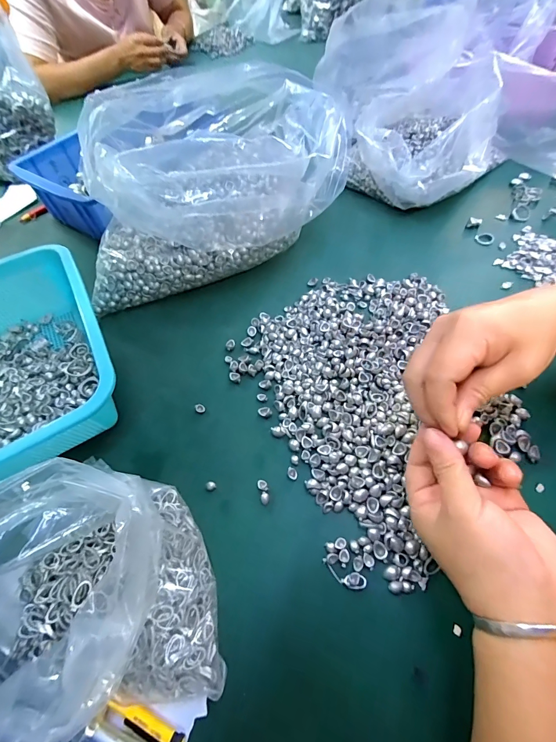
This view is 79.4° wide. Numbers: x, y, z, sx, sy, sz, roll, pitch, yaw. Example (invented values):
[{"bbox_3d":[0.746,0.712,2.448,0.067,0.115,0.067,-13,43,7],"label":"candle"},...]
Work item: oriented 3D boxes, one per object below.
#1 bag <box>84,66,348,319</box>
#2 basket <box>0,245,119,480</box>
[{"bbox_3d":[-0.094,-0.233,0.419,0.345,0.156,0.201,-23,59,-11],"label":"bag"},{"bbox_3d":[-0.289,-0.007,0.351,0.212,0.066,0.244,-21,59,-10],"label":"basket"}]

